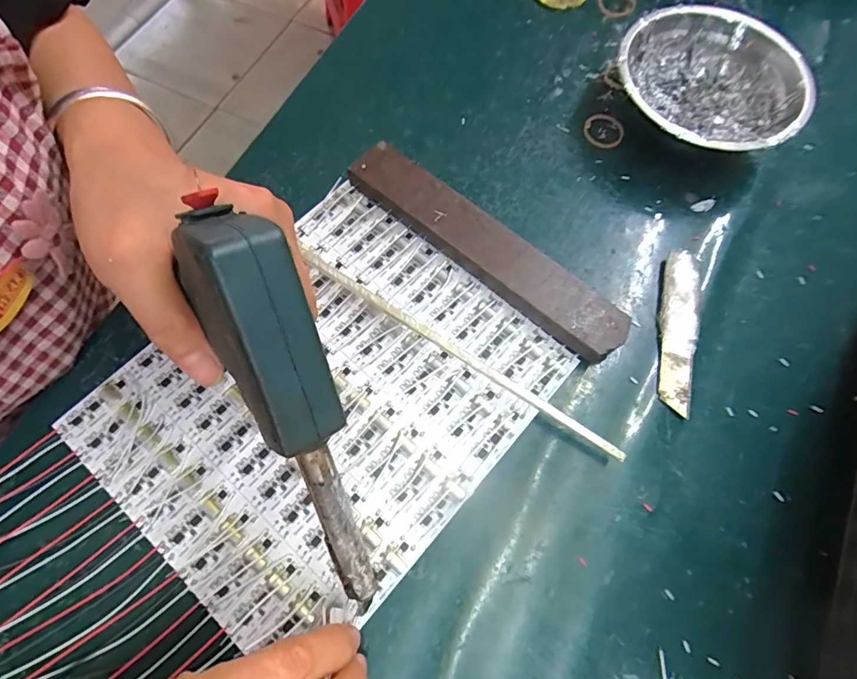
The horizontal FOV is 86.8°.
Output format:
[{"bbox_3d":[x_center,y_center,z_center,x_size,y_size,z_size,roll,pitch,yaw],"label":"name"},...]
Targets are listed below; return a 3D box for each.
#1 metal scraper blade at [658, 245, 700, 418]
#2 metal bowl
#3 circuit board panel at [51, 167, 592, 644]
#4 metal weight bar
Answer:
[{"bbox_3d":[0.151,-0.007,0.274,0.022,0.006,0.102,12,75,9],"label":"metal scraper blade"},{"bbox_3d":[0.188,-0.167,0.310,0.115,0.042,0.121,4,70,0],"label":"metal bowl"},{"bbox_3d":[-0.060,0.031,0.262,0.192,0.008,0.228,41,74,12],"label":"circuit board panel"},{"bbox_3d":[0.034,-0.061,0.288,0.200,0.018,0.037,39,74,12],"label":"metal weight bar"}]

